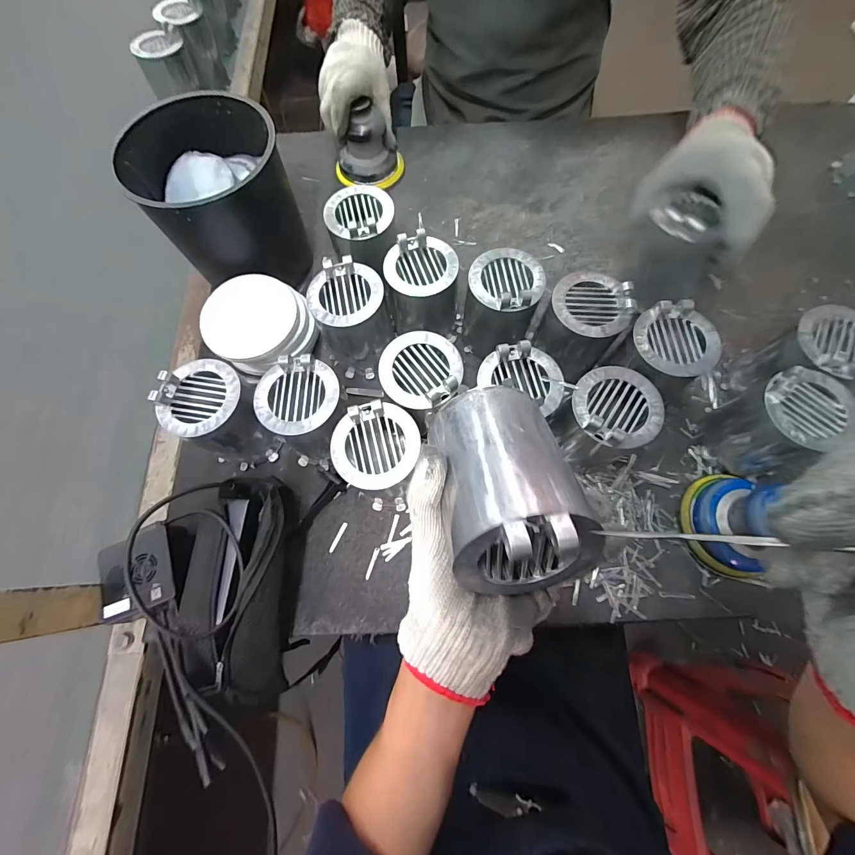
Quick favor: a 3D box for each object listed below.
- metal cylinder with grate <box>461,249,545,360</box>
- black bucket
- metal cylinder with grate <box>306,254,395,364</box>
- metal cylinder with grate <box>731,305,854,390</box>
[{"bbox_3d":[0.091,-0.152,0.472,0.083,0.122,0.084,2,70,3],"label":"metal cylinder with grate"},{"bbox_3d":[-0.263,-0.288,0.493,0.174,0.166,0.166,-1,70,2],"label":"black bucket"},{"bbox_3d":[-0.091,-0.134,0.460,0.085,0.095,0.094,-19,70,-5],"label":"metal cylinder with grate"},{"bbox_3d":[0.434,-0.070,0.438,0.095,0.123,0.087,-28,72,-8],"label":"metal cylinder with grate"}]

